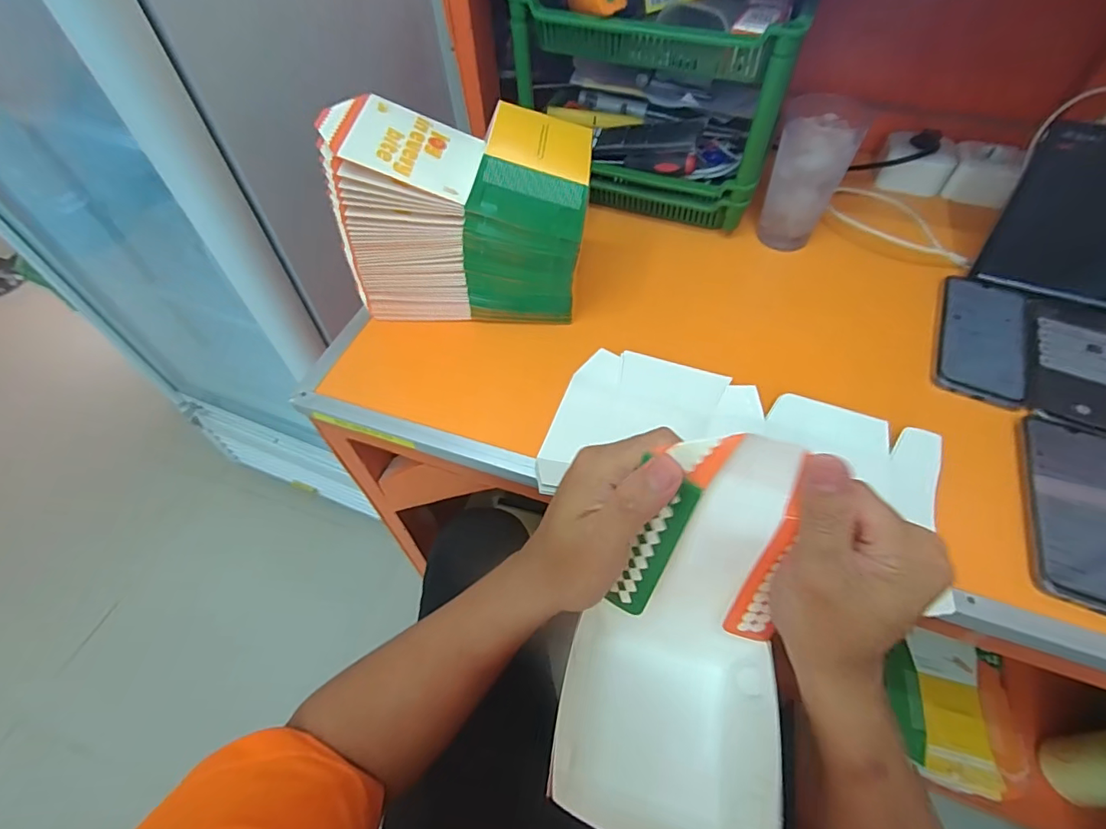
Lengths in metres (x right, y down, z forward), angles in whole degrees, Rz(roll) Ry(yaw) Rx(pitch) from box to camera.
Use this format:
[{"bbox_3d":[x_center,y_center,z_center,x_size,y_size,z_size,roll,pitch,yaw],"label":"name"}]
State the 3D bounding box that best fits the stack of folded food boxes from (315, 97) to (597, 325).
[{"bbox_3d":[-0.078,-0.194,0.501,0.239,0.176,0.103,4,55,3],"label":"stack of folded food boxes"}]

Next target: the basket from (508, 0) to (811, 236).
[{"bbox_3d":[0.119,-0.387,0.608,0.284,0.210,0.202,15,56,11],"label":"basket"}]

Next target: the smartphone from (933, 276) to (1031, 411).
[{"bbox_3d":[0.439,-0.084,0.511,0.078,0.008,0.175,24,58,16],"label":"smartphone"}]

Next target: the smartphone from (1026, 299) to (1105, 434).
[{"bbox_3d":[0.511,-0.053,0.491,0.087,0.009,0.170,23,58,16],"label":"smartphone"}]

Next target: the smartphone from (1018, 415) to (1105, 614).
[{"bbox_3d":[0.429,0.075,0.404,0.087,0.004,0.171,21,58,15],"label":"smartphone"}]

